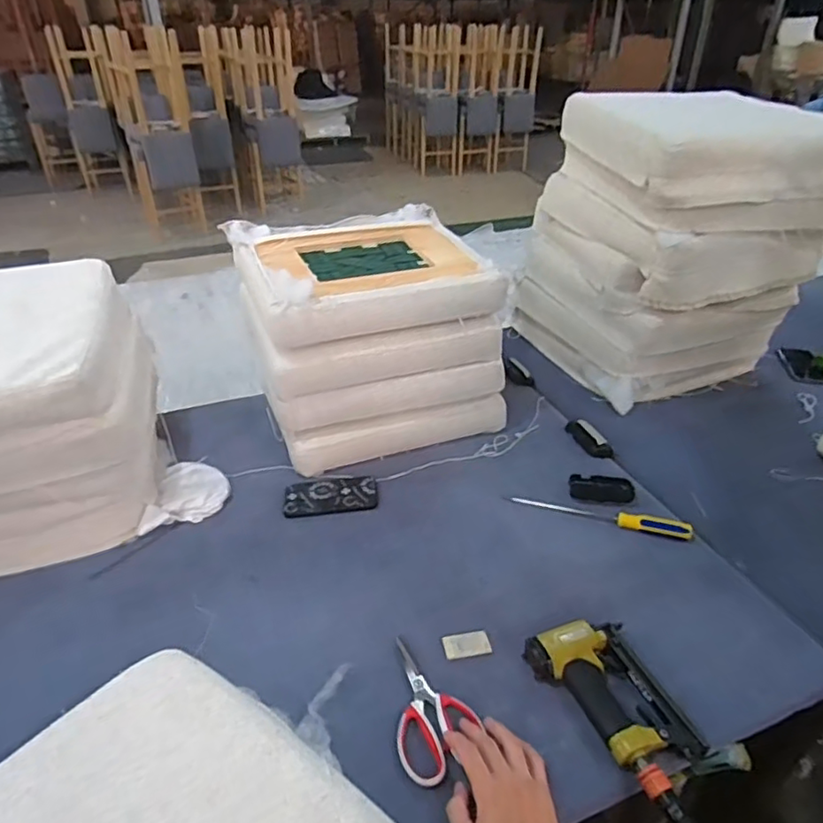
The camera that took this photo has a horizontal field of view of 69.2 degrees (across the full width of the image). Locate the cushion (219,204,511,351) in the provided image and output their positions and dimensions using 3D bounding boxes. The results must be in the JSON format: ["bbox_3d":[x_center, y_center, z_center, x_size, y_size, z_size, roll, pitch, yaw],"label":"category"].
[{"bbox_3d":[-0.094,-0.276,1.181,0.450,0.104,0.405,-12,36,-19],"label":"cushion"}]

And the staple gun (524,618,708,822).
[{"bbox_3d":[0.265,0.349,0.710,0.132,0.044,0.254,-16,33,-24],"label":"staple gun"}]

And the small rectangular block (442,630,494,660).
[{"bbox_3d":[0.075,0.317,0.811,0.062,0.005,0.036,-6,30,-8],"label":"small rectangular block"}]

